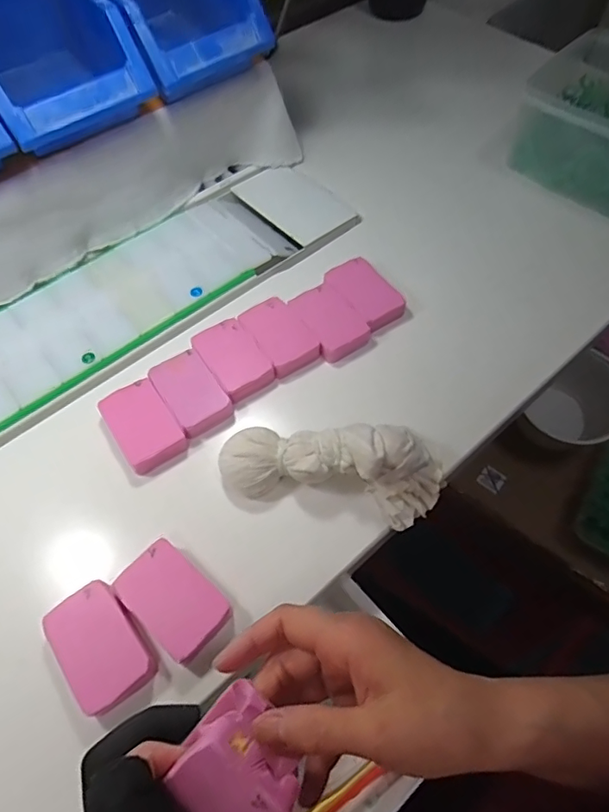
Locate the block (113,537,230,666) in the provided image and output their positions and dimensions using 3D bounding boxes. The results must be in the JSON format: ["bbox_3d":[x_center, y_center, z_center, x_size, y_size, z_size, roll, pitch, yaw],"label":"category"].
[{"bbox_3d":[-0.085,0.128,0.334,0.072,0.019,0.045,38,66,21],"label":"block"}]

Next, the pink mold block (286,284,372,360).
[{"bbox_3d":[0.022,-0.076,0.455,0.045,0.017,0.071,-30,63,-16],"label":"pink mold block"}]

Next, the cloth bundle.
[{"bbox_3d":[0.019,0.038,0.369,0.162,0.050,0.065,9,58,9],"label":"cloth bundle"}]

